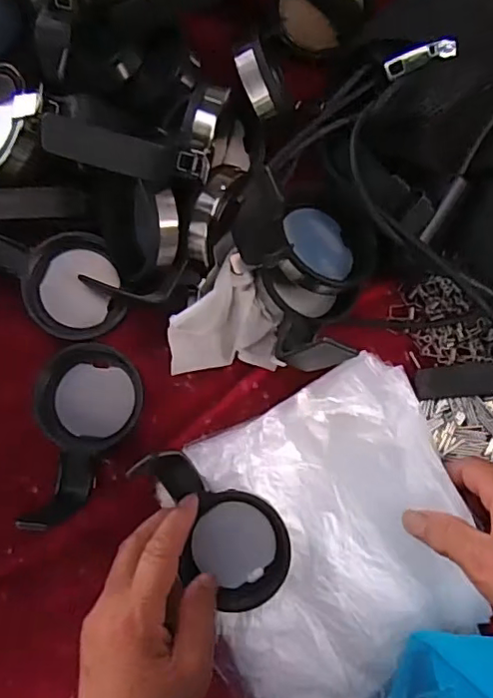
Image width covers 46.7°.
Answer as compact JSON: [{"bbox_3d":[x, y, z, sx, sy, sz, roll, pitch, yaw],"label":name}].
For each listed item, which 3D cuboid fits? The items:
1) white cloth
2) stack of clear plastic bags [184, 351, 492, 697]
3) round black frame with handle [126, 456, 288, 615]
[{"bbox_3d":[-0.014,-0.020,0.371,0.068,0.052,0.066,-2,84,2],"label":"white cloth"},{"bbox_3d":[0.056,0.120,0.363,0.176,0.028,0.184,-28,84,0],"label":"stack of clear plastic bags"},{"bbox_3d":[-0.023,0.109,0.363,0.066,0.042,0.109,-38,98,-1],"label":"round black frame with handle"}]

